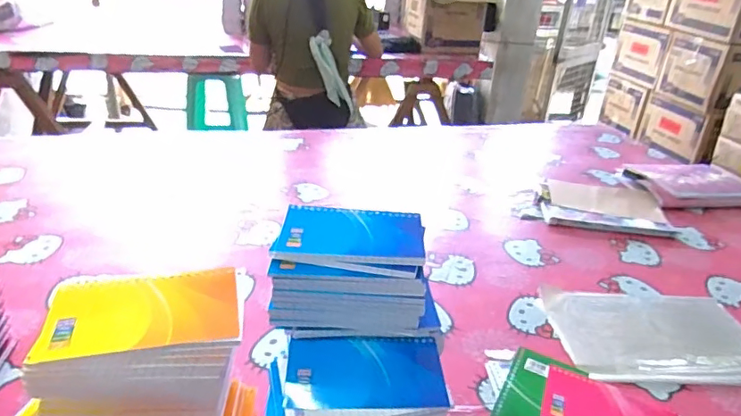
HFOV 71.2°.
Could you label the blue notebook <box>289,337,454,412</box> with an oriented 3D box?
[{"bbox_3d":[-0.004,0.138,0.437,0.129,0.008,0.075,2,28,-5],"label":"blue notebook"}]

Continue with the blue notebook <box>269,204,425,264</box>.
[{"bbox_3d":[-0.017,0.024,0.481,0.129,0.010,0.083,5,28,1],"label":"blue notebook"}]

